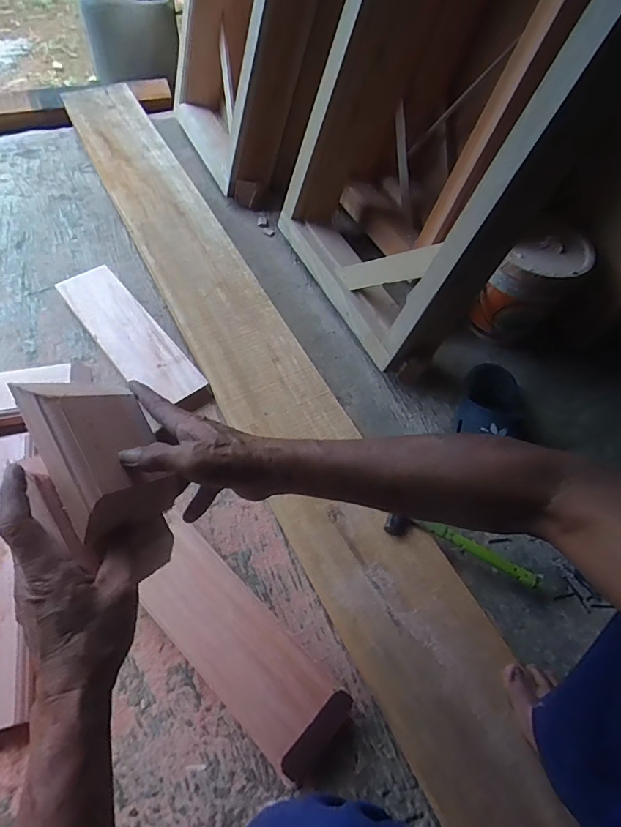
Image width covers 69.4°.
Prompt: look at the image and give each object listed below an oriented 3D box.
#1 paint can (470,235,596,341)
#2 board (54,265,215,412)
[{"bbox_3d":[0.427,-0.248,0.888,0.147,0.183,0.150,31,60,14],"label":"paint can"},{"bbox_3d":[-0.350,-0.150,0.872,0.114,0.039,0.387,-34,66,-24],"label":"board"}]

